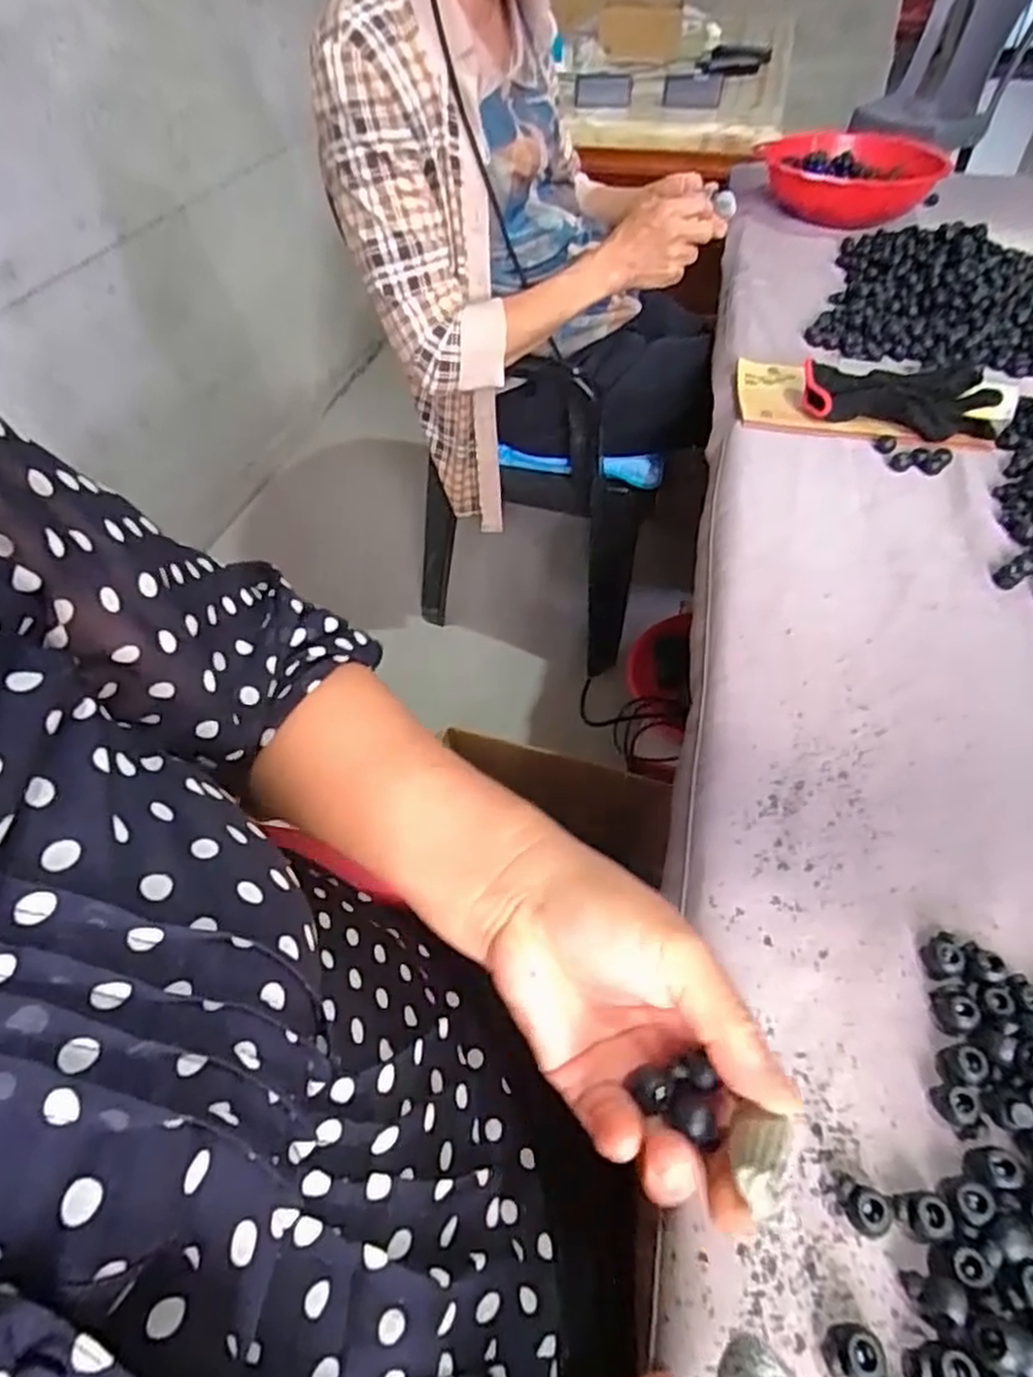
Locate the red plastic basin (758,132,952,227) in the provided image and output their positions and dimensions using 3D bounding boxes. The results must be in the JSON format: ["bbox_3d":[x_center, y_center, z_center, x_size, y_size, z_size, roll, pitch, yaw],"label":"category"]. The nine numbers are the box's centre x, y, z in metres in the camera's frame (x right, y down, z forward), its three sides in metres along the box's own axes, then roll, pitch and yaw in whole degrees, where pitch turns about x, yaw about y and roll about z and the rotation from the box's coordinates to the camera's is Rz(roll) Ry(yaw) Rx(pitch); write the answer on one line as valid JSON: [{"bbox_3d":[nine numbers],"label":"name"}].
[{"bbox_3d":[0.479,-0.740,1.042,0.246,0.092,0.246,15,53,13],"label":"red plastic basin"}]

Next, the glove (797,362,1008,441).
[{"bbox_3d":[0.338,-0.255,0.633,0.167,0.041,0.094,23,55,19],"label":"glove"}]

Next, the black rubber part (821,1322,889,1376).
[{"bbox_3d":[0.117,0.230,0.246,0.018,0.011,0.016,2,51,4],"label":"black rubber part"}]

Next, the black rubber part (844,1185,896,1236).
[{"bbox_3d":[0.134,0.200,0.271,0.016,0.010,0.016,-1,51,1],"label":"black rubber part"}]

